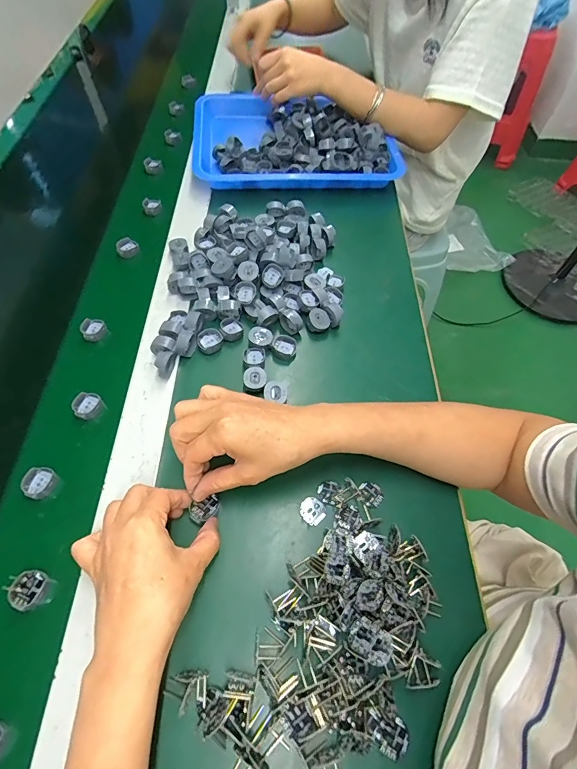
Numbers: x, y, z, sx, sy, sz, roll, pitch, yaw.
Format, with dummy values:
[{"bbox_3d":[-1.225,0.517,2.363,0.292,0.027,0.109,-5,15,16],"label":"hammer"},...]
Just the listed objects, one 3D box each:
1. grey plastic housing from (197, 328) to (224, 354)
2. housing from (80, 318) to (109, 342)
[{"bbox_3d":[-0.092,-0.051,0.464,0.029,0.012,0.029,2,58,-3],"label":"grey plastic housing"},{"bbox_3d":[-0.239,-0.066,0.485,0.028,0.016,0.030,-36,67,-23],"label":"housing"}]

